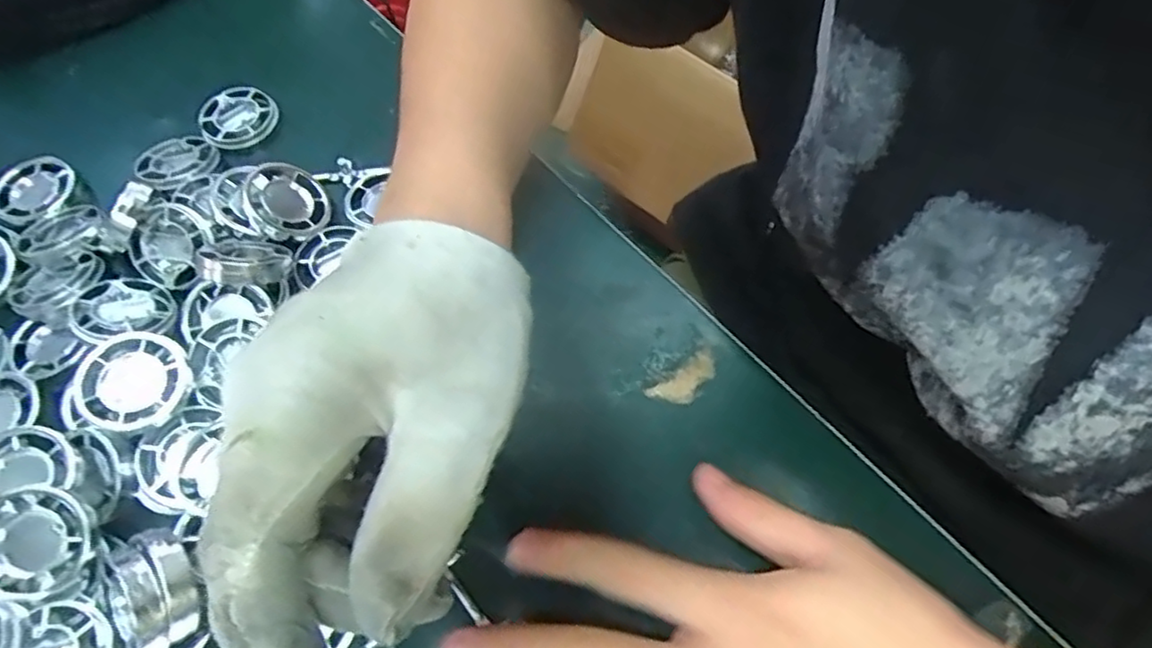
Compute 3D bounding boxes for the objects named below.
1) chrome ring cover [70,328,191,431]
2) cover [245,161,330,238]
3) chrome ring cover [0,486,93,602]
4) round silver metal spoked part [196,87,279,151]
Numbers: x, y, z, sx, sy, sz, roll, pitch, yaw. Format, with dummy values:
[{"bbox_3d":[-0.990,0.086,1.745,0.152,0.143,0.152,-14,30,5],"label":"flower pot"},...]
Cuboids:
[{"bbox_3d":[-0.173,0.022,0.263,0.040,0.014,0.038,40,62,0],"label":"chrome ring cover"},{"bbox_3d":[-0.137,-0.060,0.320,0.040,0.004,0.033,38,58,-10],"label":"cover"},{"bbox_3d":[-0.194,0.078,0.239,0.035,0.011,0.037,-18,85,-23],"label":"chrome ring cover"},{"bbox_3d":[-0.184,-0.111,0.363,0.036,0.014,0.040,26,67,13],"label":"round silver metal spoked part"}]

